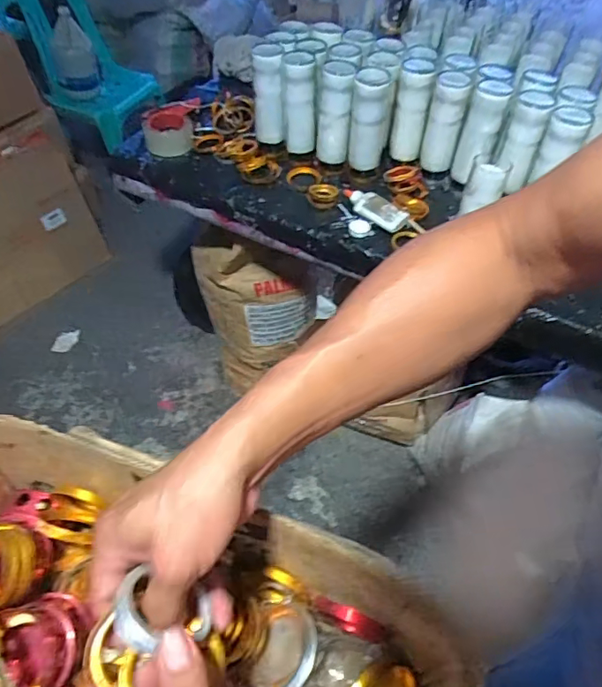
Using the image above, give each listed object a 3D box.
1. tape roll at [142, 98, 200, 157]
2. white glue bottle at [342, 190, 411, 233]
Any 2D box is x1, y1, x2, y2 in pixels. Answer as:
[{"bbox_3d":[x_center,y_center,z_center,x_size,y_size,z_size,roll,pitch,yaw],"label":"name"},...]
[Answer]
[{"bbox_3d":[-0.288,-0.486,1.134,0.125,0.063,0.125,-9,52,-9],"label":"tape roll"},{"bbox_3d":[0.143,-0.269,0.996,0.053,0.020,0.140,-37,61,-27],"label":"white glue bottle"}]

